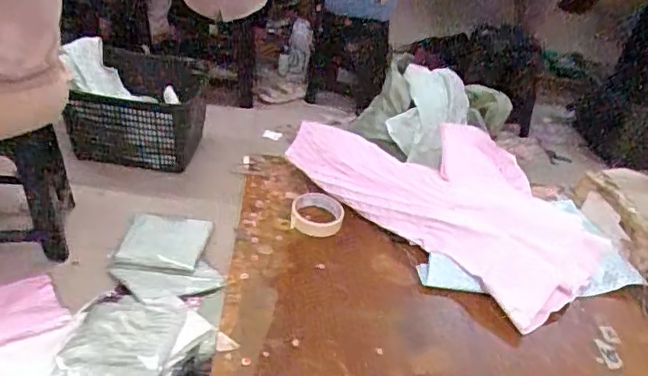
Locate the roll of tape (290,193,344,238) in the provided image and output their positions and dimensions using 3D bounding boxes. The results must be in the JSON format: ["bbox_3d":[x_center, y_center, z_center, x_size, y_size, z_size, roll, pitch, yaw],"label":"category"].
[{"bbox_3d":[-0.011,0.046,0.979,0.087,0.028,0.087,5,34,-3],"label":"roll of tape"}]

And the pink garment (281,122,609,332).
[{"bbox_3d":[0.220,0.005,1.043,0.543,0.095,0.348,27,38,27],"label":"pink garment"}]

